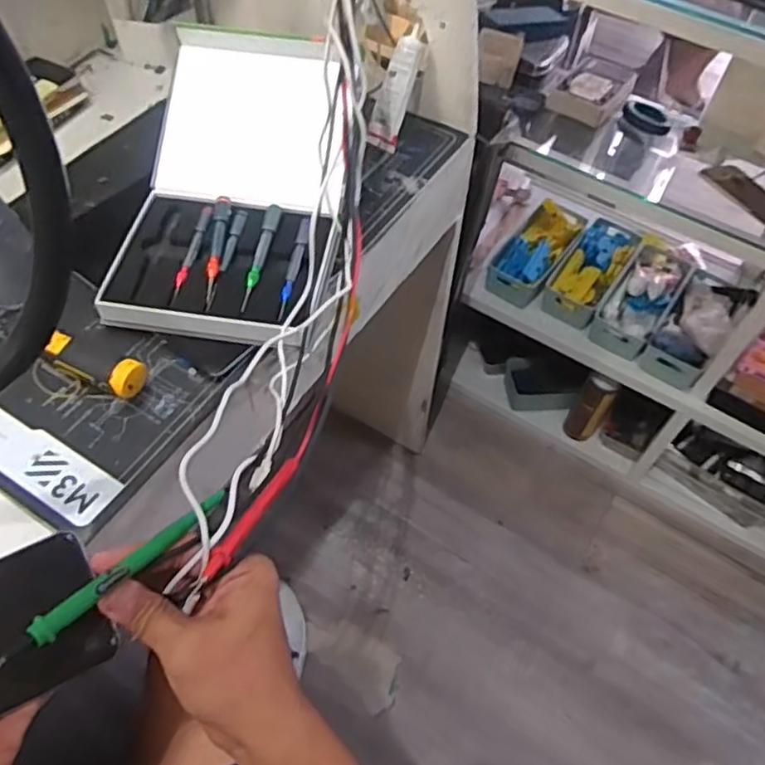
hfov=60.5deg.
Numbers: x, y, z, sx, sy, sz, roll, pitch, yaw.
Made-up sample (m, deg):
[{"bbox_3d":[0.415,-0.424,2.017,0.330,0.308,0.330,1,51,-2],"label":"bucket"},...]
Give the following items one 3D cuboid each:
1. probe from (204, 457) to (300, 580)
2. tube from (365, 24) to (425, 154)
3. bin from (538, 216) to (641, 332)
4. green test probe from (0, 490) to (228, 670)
[{"bbox_3d":[-0.077,0.078,0.394,0.009,0.009,0.094,23,42,12],"label":"probe"},{"bbox_3d":[0.018,-0.322,0.725,0.035,0.123,0.029,28,26,15],"label":"tube"},{"bbox_3d":[0.394,-0.214,1.226,0.102,0.045,0.246,31,59,16],"label":"bin"},{"bbox_3d":[-0.137,0.099,0.344,0.010,0.012,0.145,34,42,18],"label":"green test probe"}]

